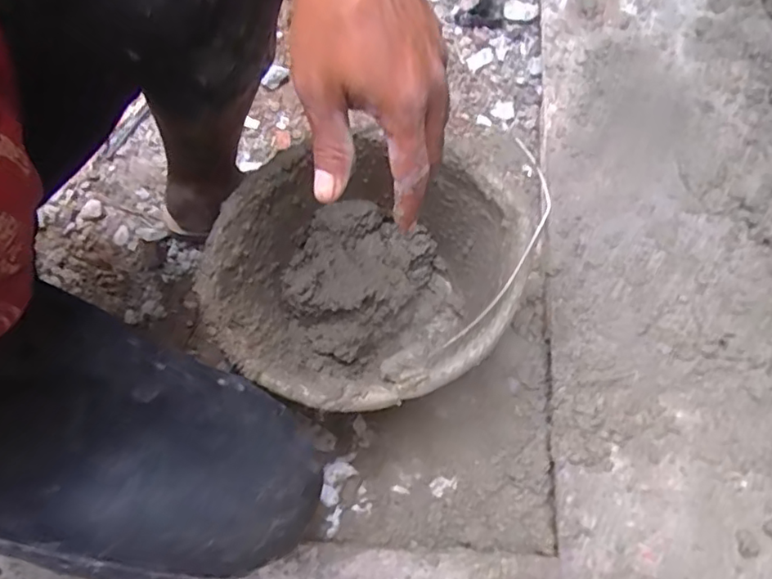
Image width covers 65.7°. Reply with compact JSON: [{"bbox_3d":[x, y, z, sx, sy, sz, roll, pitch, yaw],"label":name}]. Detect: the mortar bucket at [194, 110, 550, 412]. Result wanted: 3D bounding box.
[{"bbox_3d":[-0.023,0.000,0.642,0.288,0.215,0.262,0,74,1],"label":"mortar bucket"}]

